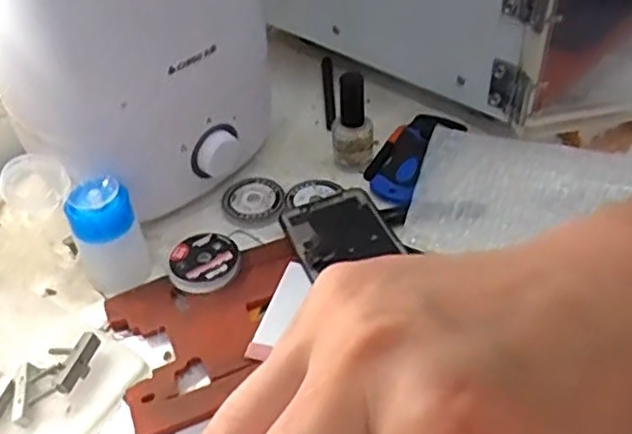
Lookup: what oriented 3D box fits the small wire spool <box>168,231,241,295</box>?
[{"bbox_3d":[-0.075,0.029,0.474,0.049,0.011,0.054,9,45,13],"label":"small wire spool"}]

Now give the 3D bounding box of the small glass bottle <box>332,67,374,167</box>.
[{"bbox_3d":[0.028,-0.076,0.529,0.031,0.083,0.025,-1,44,3],"label":"small glass bottle"}]

